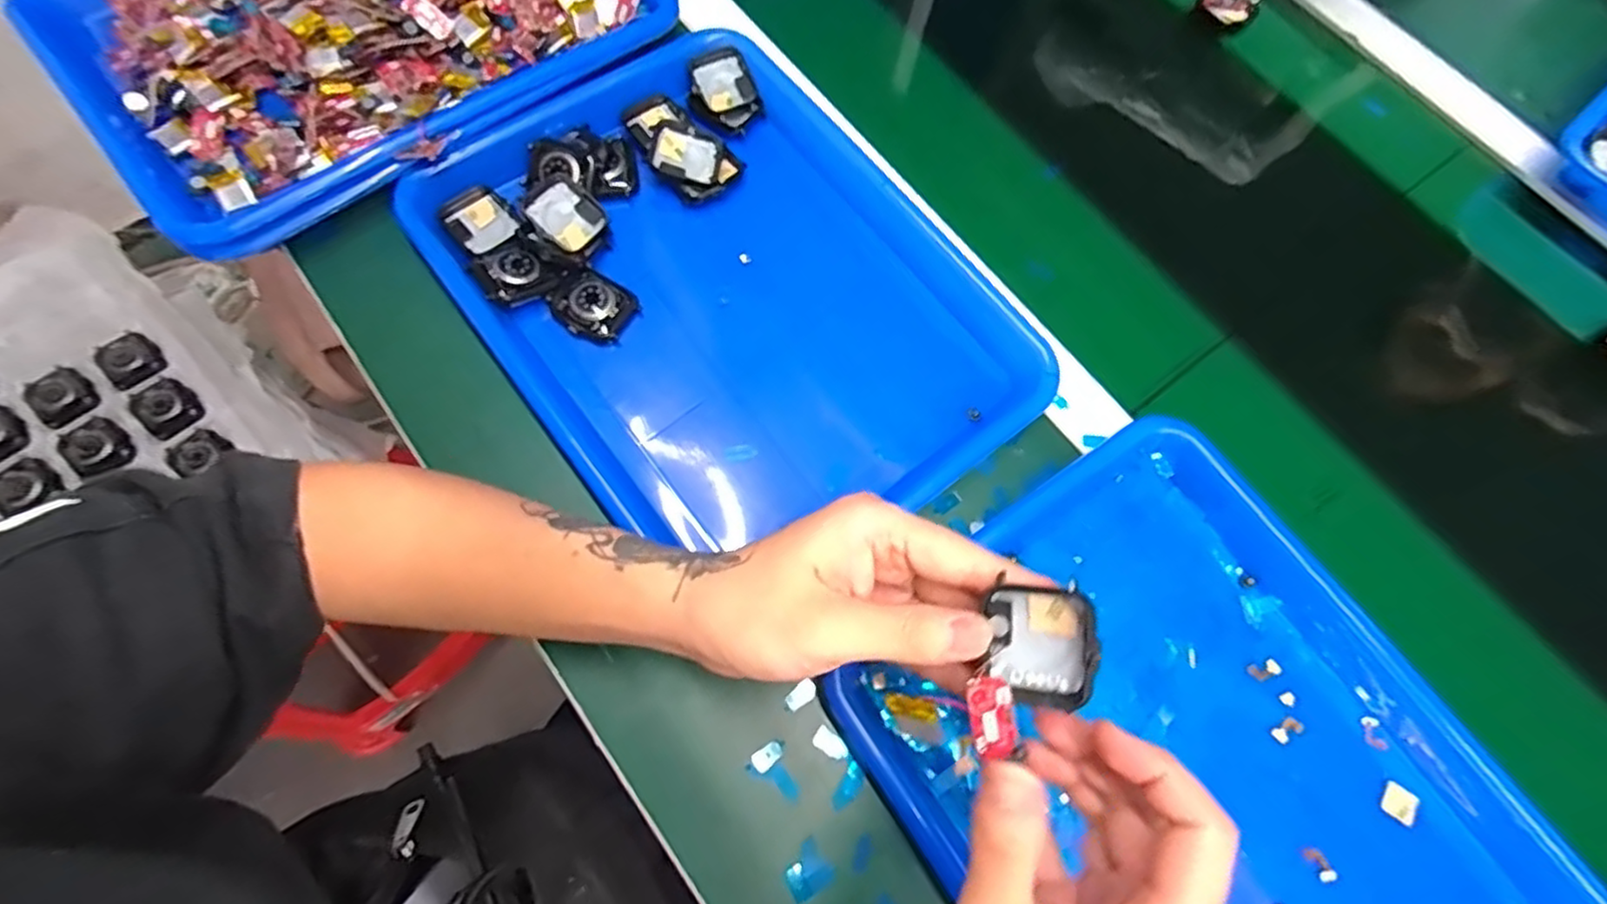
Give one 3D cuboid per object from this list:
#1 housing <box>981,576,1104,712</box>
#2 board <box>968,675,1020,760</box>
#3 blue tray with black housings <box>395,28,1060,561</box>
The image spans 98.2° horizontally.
[{"bbox_3d":[0.083,0.068,0.242,0.034,0.011,0.043,1,97,25],"label":"housing"},{"bbox_3d":[0.067,0.093,0.244,0.015,0.004,0.029,-11,96,11],"label":"board"},{"bbox_3d":[-0.044,-0.093,0.411,0.256,0.040,0.332,-36,75,-13],"label":"blue tray with black housings"}]

